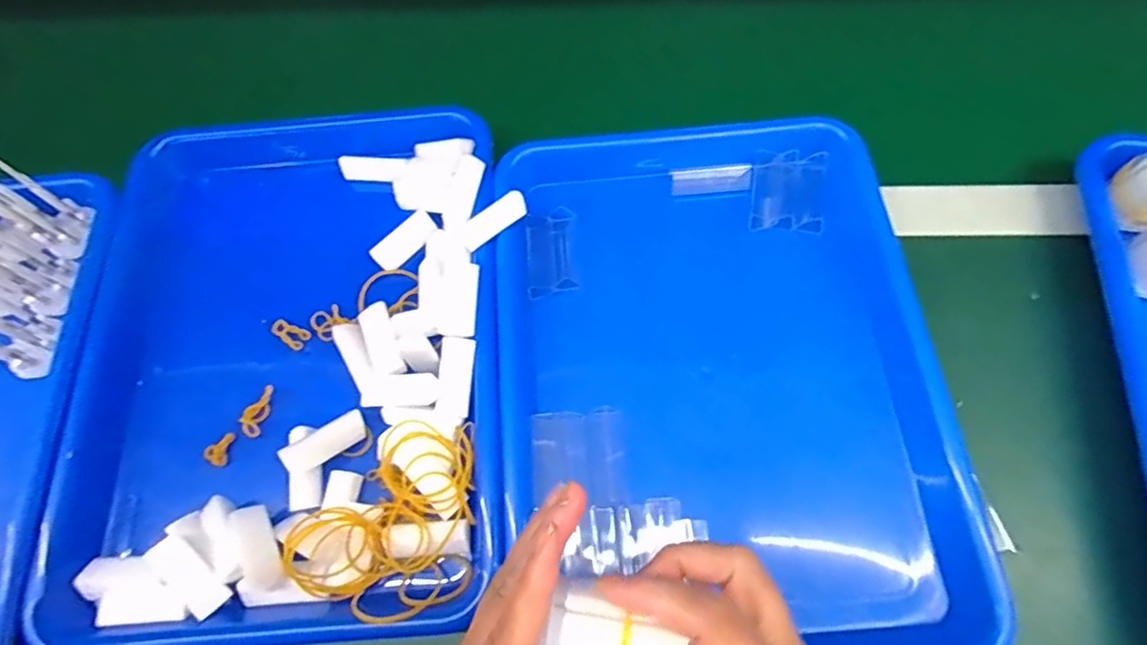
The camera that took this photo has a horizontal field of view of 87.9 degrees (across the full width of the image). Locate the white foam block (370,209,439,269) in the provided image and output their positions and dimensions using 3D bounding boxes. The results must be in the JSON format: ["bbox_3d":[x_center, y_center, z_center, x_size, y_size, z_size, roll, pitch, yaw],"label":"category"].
[{"bbox_3d":[-0.113,-0.055,0.398,0.015,0.011,0.046,42,75,17],"label":"white foam block"}]

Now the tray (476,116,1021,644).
[{"bbox_3d":[0.083,0.024,0.364,0.253,0.040,0.338,-9,68,-2],"label":"tray"}]

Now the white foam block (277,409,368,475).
[{"bbox_3d":[-0.142,0.069,0.341,0.047,0.017,0.014,-30,69,-31],"label":"white foam block"}]

